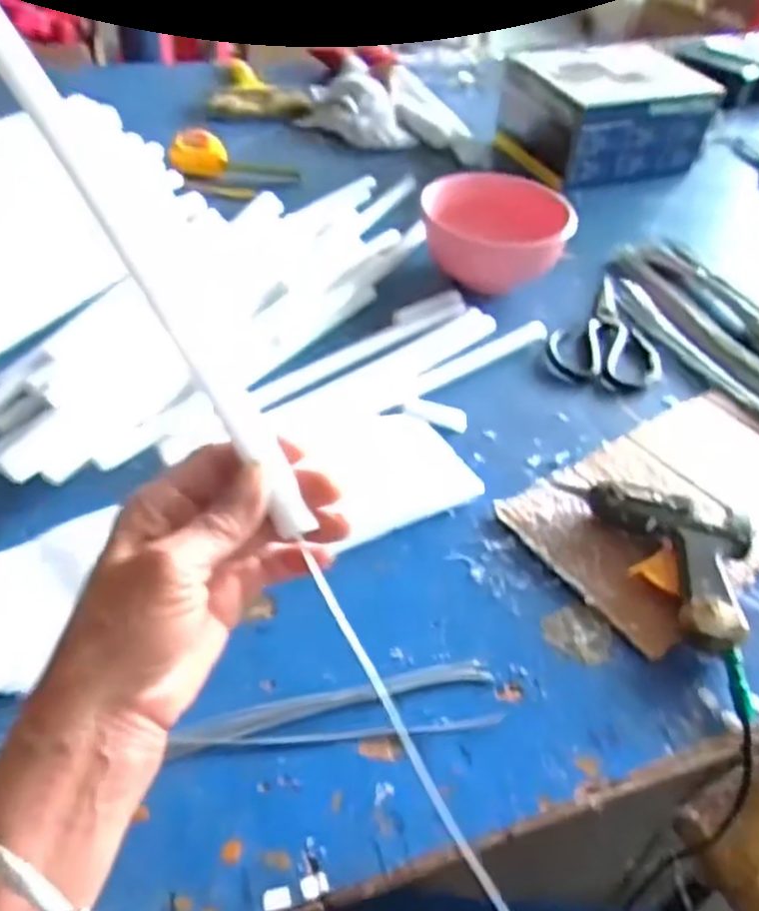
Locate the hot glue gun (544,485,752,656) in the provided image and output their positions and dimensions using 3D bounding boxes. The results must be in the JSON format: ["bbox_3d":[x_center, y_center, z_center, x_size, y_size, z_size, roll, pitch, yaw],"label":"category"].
[{"bbox_3d":[0.204,0.058,0.521,0.085,0.036,0.162,-14,48,-19],"label":"hot glue gun"}]

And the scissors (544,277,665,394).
[{"bbox_3d":[0.228,-0.119,0.728,0.102,0.009,0.175,22,47,16],"label":"scissors"}]

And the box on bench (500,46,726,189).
[{"bbox_3d":[0.292,-0.440,0.978,0.222,0.112,0.164,-10,47,-15],"label":"box on bench"}]

